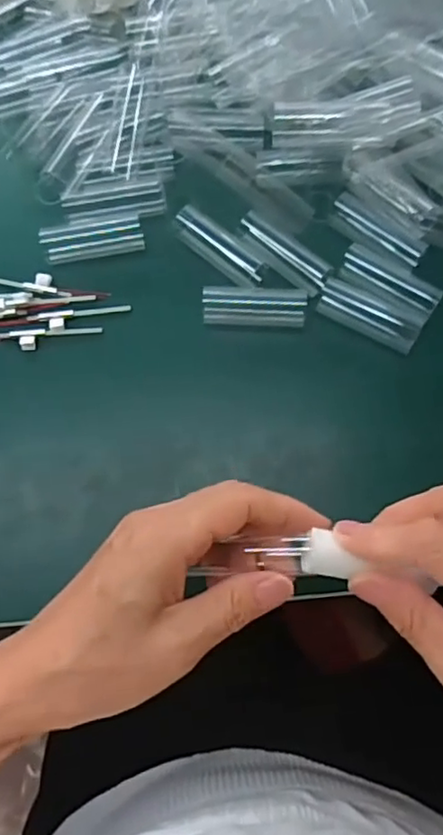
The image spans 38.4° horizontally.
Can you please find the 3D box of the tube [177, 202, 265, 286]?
[{"bbox_3d":[-0.002,-0.099,0.370,0.060,0.013,0.017,39,80,10],"label":"tube"}]

